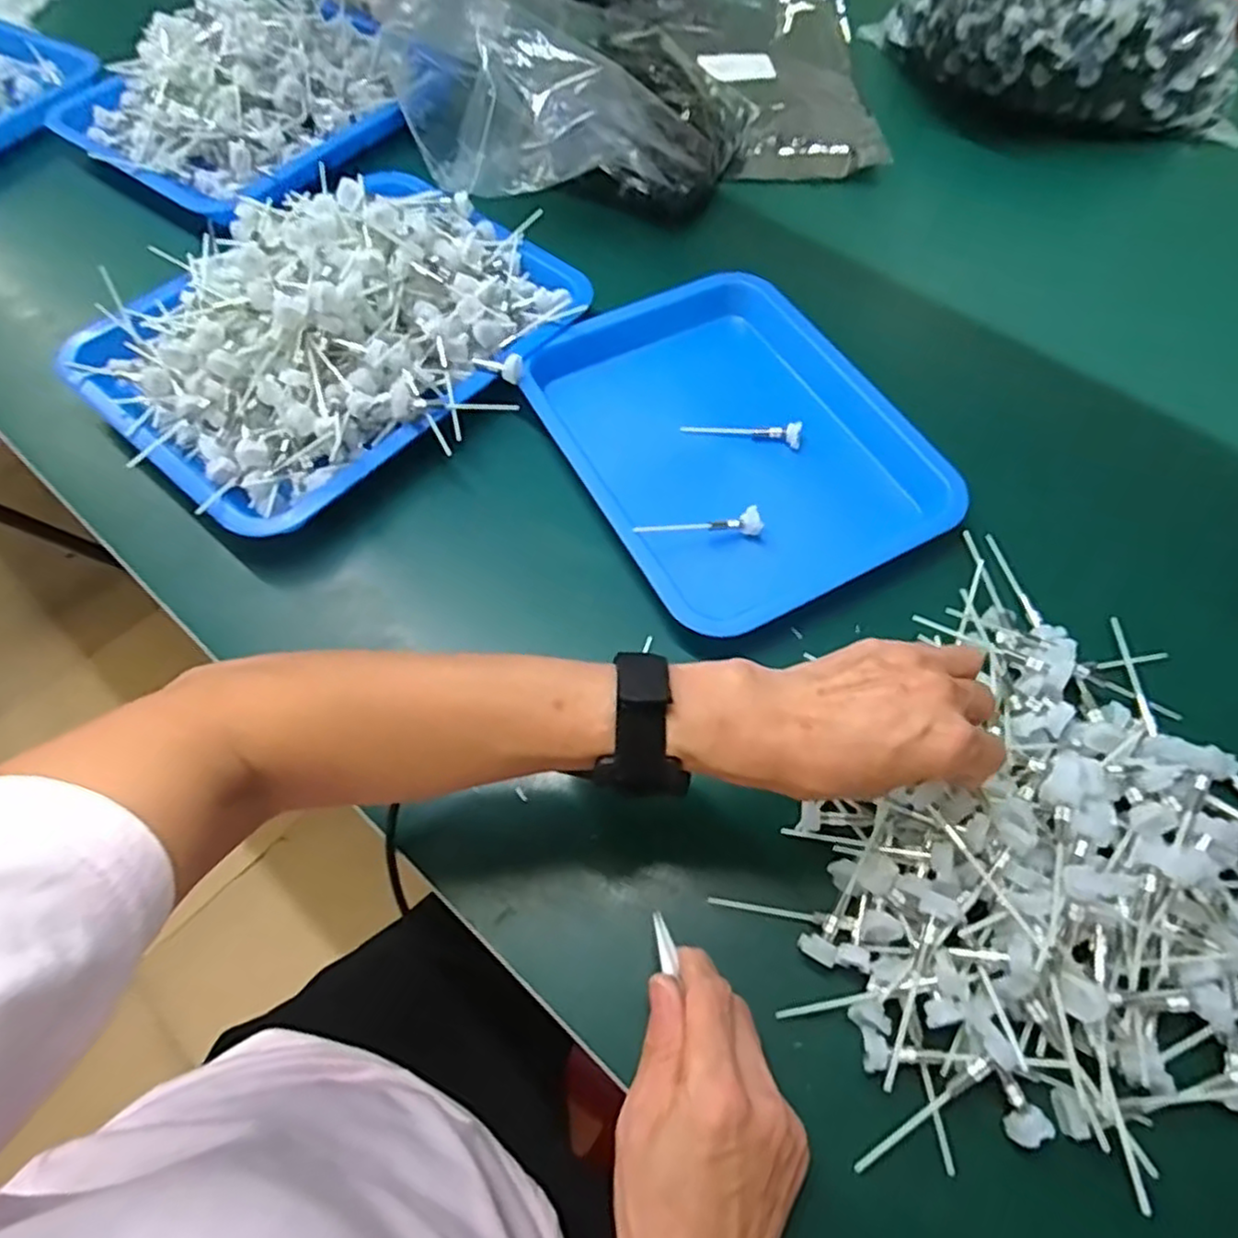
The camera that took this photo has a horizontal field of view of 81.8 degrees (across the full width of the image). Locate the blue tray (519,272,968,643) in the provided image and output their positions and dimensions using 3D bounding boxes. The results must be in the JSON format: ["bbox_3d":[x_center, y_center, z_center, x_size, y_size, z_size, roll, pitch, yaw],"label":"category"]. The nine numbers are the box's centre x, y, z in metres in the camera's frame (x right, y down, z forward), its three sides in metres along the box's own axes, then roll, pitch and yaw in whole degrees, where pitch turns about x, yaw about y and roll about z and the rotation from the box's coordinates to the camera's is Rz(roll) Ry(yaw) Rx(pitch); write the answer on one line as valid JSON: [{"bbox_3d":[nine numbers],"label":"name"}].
[{"bbox_3d":[0.080,-0.131,0.507,0.227,0.031,0.284,-25,65,-13],"label":"blue tray"}]

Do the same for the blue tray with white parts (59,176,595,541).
[{"bbox_3d":[-0.202,-0.225,0.507,0.252,0.072,0.321,37,68,17],"label":"blue tray with white parts"}]

